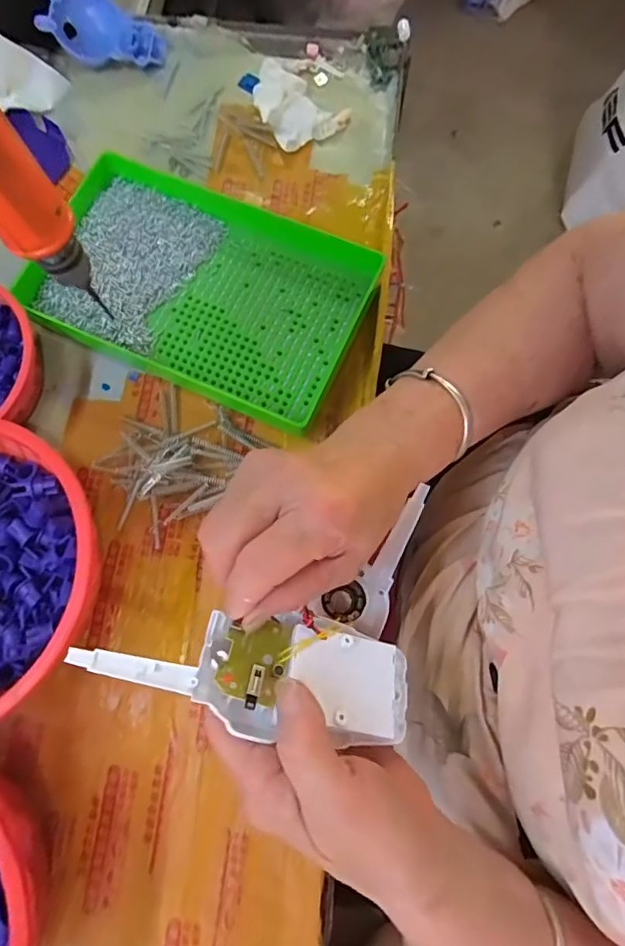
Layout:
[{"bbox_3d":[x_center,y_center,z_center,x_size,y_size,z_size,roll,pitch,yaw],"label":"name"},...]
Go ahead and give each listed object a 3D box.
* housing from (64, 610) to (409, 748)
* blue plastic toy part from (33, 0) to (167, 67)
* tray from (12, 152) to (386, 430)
[{"bbox_3d":[-0.027,0.098,0.248,0.163,0.028,0.055,9,76,-11],"label":"housing"},{"bbox_3d":[-0.185,-0.394,0.448,0.103,0.033,0.044,12,76,-11],"label":"blue plastic toy part"},{"bbox_3d":[-0.087,-0.141,0.386,0.246,0.033,0.149,25,76,7],"label":"tray"}]

